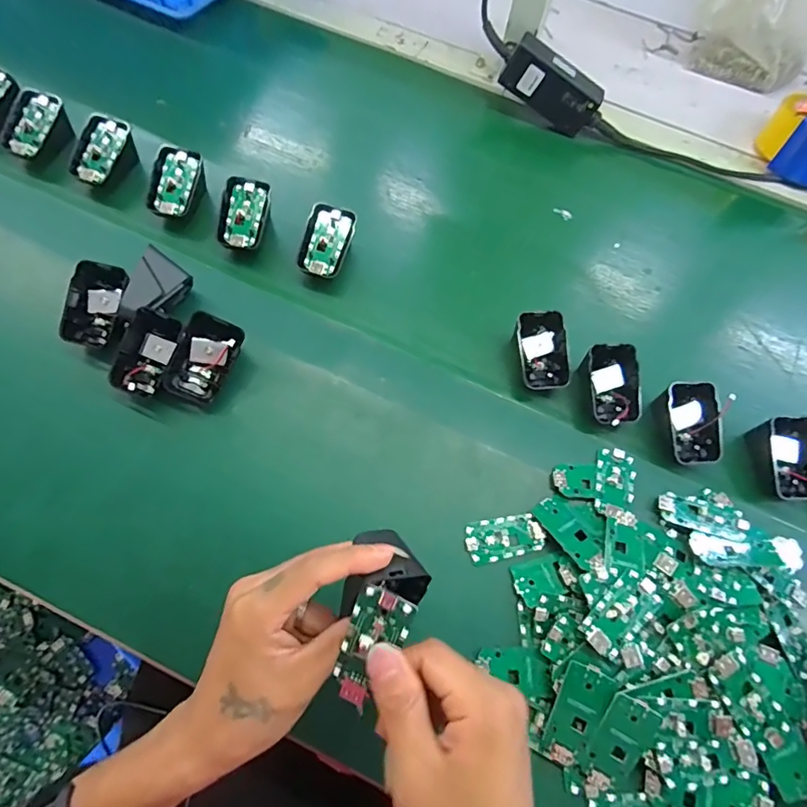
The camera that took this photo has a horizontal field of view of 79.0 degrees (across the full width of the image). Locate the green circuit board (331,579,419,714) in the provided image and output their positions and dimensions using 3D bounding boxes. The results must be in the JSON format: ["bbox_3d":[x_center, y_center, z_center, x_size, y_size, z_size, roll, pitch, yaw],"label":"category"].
[{"bbox_3d":[-0.019,0.129,0.261,0.031,0.005,0.064,27,97,9],"label":"green circuit board"}]

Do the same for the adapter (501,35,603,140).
[{"bbox_3d":[0.173,-0.362,0.566,0.120,0.055,0.026,29,65,-12],"label":"adapter"}]

